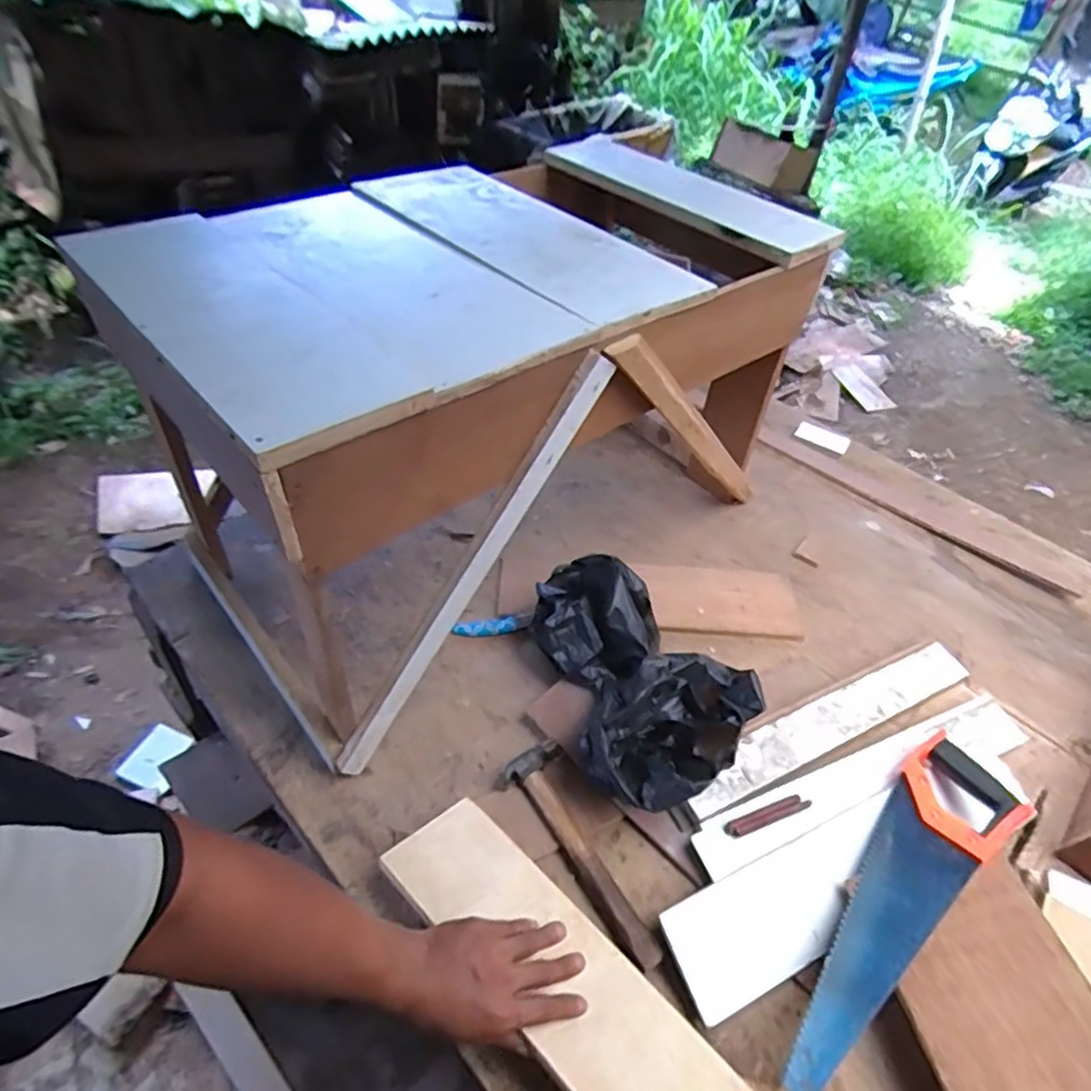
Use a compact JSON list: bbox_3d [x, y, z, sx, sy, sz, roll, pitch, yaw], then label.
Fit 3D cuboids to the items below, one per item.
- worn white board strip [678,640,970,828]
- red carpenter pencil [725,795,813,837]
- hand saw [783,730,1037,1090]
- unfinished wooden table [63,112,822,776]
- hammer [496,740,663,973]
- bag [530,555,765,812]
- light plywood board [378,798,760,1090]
[{"bbox_3d":[0.367,0.227,0.831,0.472,0.014,0.065,-17,55,-23],"label":"worn white board strip"},{"bbox_3d":[0.253,0.307,0.730,0.105,0.010,0.019,-11,51,-20],"label":"red carpenter pencil"},{"bbox_3d":[0.351,0.348,0.665,0.424,0.033,0.116,-25,57,-30],"label":"hand saw"},{"bbox_3d":[-0.065,-0.205,0.917,0.836,0.472,0.515,-28,58,-31],"label":"unfinished wooden table"},{"bbox_3d":[0.030,0.338,0.711,0.084,0.030,0.249,-15,52,-23],"label":"hammer"},{"bbox_3d":[0.142,0.222,0.761,0.192,0.141,0.142,-30,59,-32],"label":"bag"},{"bbox_3d":[0.037,0.420,0.586,0.451,0.022,0.136,35,32,27],"label":"light plywood board"}]

